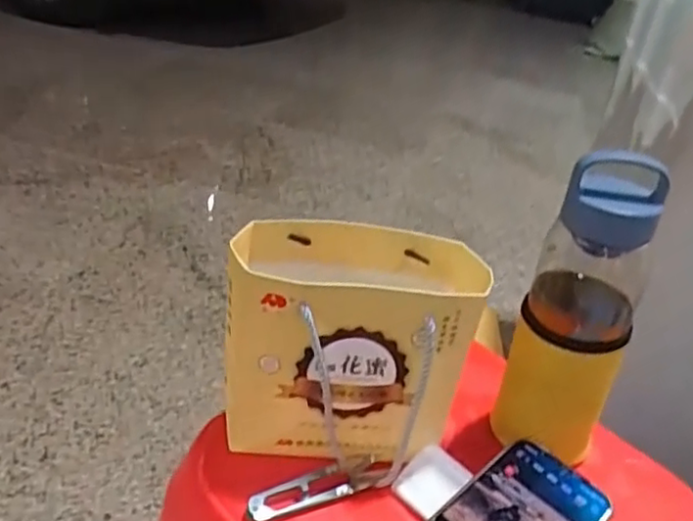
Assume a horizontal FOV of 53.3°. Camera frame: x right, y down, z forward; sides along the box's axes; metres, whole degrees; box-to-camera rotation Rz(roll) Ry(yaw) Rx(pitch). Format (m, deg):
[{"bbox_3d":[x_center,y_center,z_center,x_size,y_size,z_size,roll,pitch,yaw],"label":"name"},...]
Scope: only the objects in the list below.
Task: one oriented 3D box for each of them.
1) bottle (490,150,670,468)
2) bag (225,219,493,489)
[{"bbox_3d":[0.161,0.039,0.483,0.073,0.222,0.067,21,33,21],"label":"bottle"},{"bbox_3d":[0.002,0.062,0.486,0.163,0.145,0.095,6,30,-3],"label":"bag"}]

